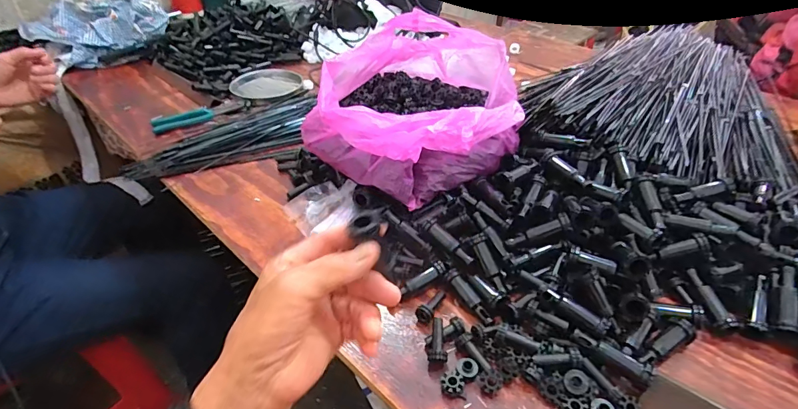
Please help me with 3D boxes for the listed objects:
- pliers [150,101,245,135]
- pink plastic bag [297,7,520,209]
[{"bbox_3d":[-0.343,-0.154,0.737,0.149,0.014,0.052,-23,44,-24],"label":"pliers"},{"bbox_3d":[0.033,-0.130,0.542,0.217,0.116,0.247,29,48,31],"label":"pink plastic bag"}]

